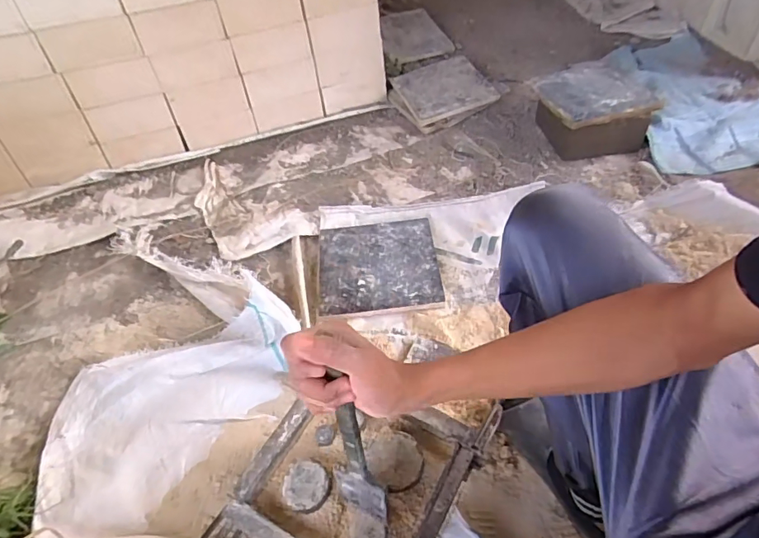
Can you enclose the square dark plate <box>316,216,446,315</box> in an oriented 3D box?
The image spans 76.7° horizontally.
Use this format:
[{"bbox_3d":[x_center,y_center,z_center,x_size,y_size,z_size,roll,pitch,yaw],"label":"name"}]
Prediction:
[{"bbox_3d":[-0.004,-0.013,1.018,0.247,0.009,0.252,-6,45,-1],"label":"square dark plate"}]

